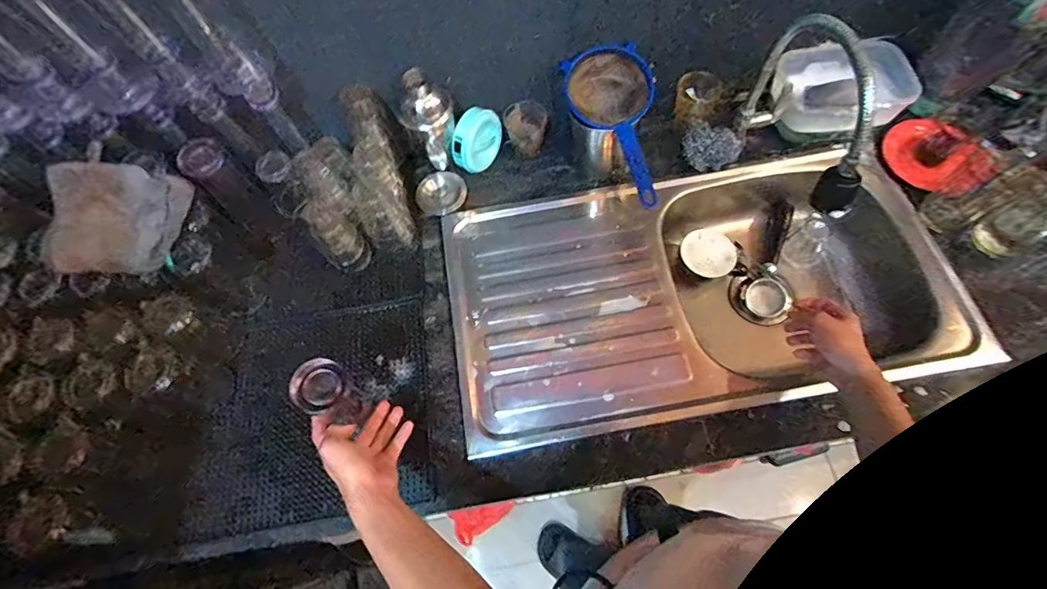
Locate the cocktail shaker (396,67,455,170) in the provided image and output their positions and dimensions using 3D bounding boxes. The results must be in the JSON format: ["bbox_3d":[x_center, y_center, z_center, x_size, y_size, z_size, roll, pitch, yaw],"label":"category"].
[{"bbox_3d":[-0.152,-0.279,0.768,0.087,0.180,0.069,-15,66,-2],"label":"cocktail shaker"}]

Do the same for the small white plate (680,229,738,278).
[{"bbox_3d":[0.324,-0.075,0.822,0.094,0.022,0.095,22,69,14],"label":"small white plate"}]

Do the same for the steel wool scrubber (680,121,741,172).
[{"bbox_3d":[0.318,-0.250,0.805,0.094,0.035,0.074,18,67,12],"label":"steel wool scrubber"}]

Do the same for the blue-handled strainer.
[{"bbox_3d":[0.149,-0.251,0.728,0.130,0.068,0.262,-16,79,-4],"label":"blue-handled strainer"}]

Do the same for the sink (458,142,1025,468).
[{"bbox_3d":[0.268,0.009,0.796,0.749,0.162,0.404,-10,65,0],"label":"sink"}]

